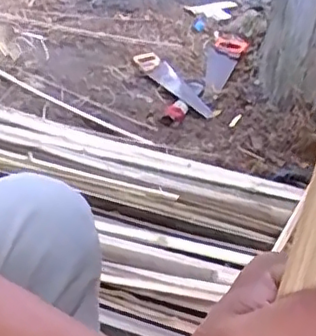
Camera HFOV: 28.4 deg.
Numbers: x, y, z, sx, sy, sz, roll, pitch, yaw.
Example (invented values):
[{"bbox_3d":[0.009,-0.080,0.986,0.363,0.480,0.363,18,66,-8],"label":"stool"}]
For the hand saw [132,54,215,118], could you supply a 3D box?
[{"bbox_3d":[0.050,-0.268,1.956,0.098,0.020,0.496,-2,32,-28],"label":"hand saw"}]

